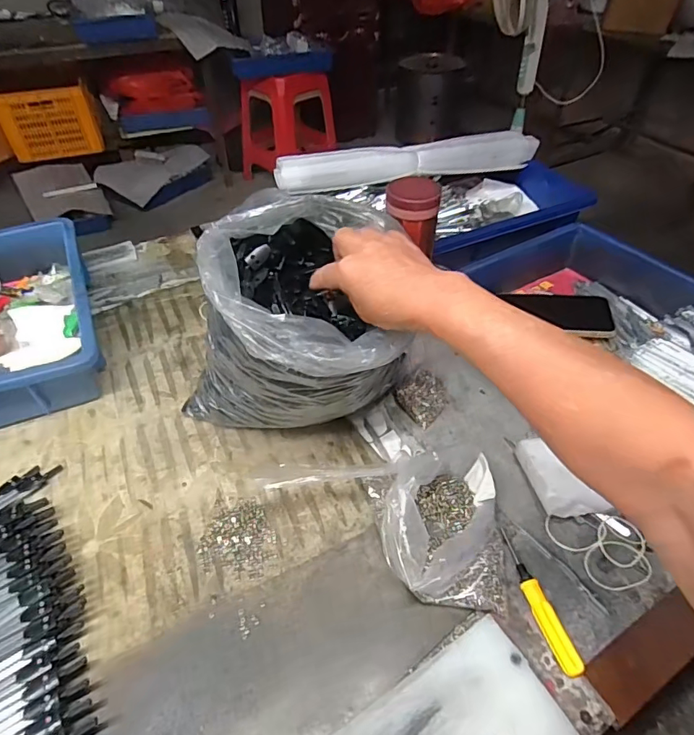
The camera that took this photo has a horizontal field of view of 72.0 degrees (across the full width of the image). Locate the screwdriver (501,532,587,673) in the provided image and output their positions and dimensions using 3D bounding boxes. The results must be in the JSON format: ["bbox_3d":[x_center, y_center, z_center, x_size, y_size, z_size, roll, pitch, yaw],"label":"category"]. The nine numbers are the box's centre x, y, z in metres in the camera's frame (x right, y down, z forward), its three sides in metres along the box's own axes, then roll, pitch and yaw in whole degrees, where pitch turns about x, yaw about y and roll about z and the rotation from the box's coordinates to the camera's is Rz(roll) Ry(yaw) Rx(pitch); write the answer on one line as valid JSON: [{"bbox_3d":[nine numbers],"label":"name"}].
[{"bbox_3d":[0.154,0.189,0.392,0.015,0.014,0.115,-12,47,-11],"label":"screwdriver"}]

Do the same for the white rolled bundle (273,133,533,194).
[{"bbox_3d":[0.106,-0.323,0.757,0.435,0.051,0.036,-11,47,-11],"label":"white rolled bundle"}]

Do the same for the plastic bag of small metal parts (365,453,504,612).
[{"bbox_3d":[0.083,0.137,0.418,0.111,0.056,0.130,-4,46,-5],"label":"plastic bag of small metal parts"}]

